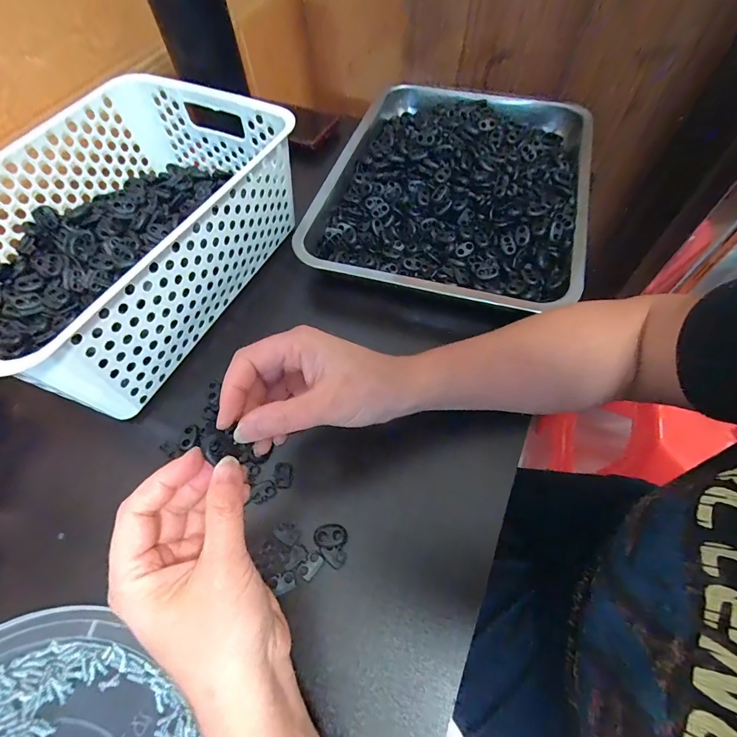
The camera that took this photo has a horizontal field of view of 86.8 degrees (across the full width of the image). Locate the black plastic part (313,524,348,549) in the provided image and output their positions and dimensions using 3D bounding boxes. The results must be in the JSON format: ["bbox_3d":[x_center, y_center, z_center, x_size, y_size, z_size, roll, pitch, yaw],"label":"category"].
[{"bbox_3d":[-0.026,0.117,0.271,0.022,0.005,0.016,-2,59,2],"label":"black plastic part"}]

